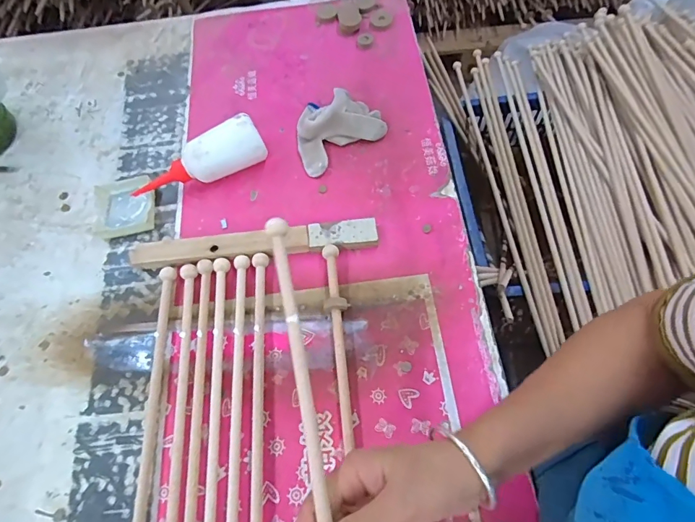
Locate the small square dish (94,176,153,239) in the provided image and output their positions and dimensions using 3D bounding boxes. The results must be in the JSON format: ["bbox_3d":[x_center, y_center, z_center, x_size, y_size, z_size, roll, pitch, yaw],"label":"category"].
[{"bbox_3d":[-0.292,-0.073,0.536,0.079,0.014,0.088,-13,64,-3],"label":"small square dish"}]

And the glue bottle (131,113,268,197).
[{"bbox_3d":[-0.188,-0.128,0.529,0.168,0.053,0.049,-23,65,7],"label":"glue bottle"}]

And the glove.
[{"bbox_3d":[-0.022,-0.187,0.550,0.119,0.037,0.099,-32,67,-11],"label":"glove"}]

